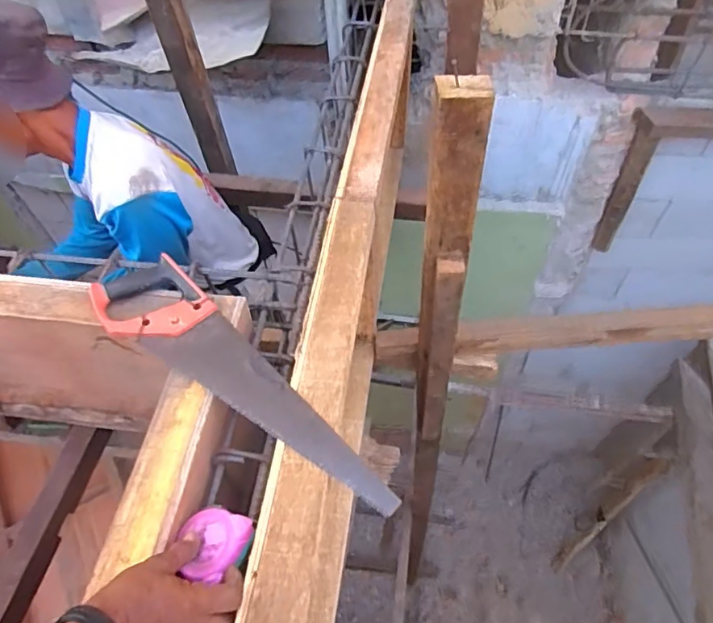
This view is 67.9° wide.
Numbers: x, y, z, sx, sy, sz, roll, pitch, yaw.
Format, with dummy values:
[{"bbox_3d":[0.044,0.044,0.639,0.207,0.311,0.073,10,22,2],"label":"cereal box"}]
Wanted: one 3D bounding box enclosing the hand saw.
[{"bbox_3d":[-0.152,0.083,0.662,0.483,0.033,0.114,35,64,24],"label":"hand saw"}]

